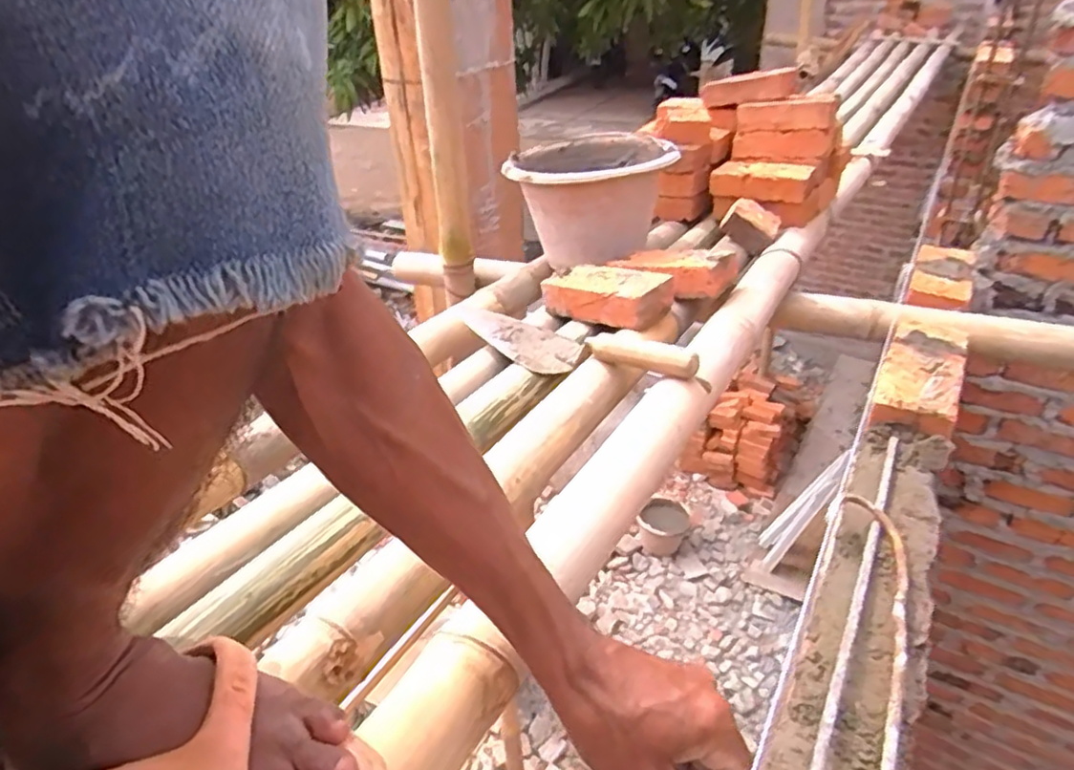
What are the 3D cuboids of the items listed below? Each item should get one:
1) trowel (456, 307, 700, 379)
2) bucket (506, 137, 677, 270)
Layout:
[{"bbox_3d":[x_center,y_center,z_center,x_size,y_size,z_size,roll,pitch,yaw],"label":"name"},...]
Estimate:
[{"bbox_3d":[0.031,-0.051,0.758,0.324,0.053,0.079,20,39,31],"label":"trowel"},{"bbox_3d":[0.078,-0.282,1.006,0.239,0.146,0.250,-4,32,-3],"label":"bucket"}]

